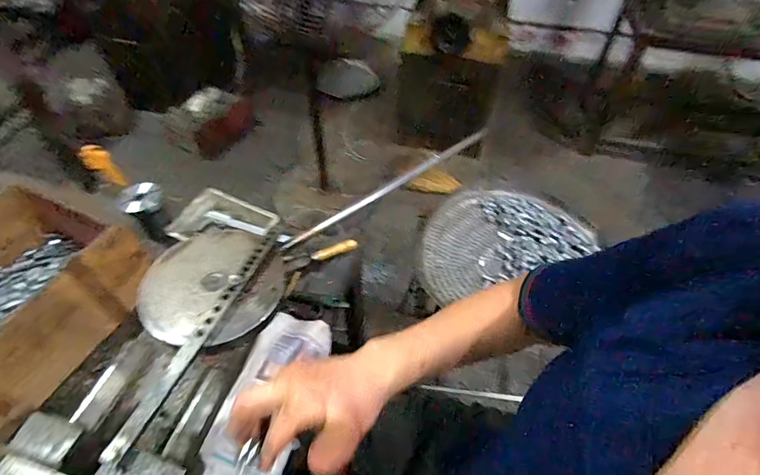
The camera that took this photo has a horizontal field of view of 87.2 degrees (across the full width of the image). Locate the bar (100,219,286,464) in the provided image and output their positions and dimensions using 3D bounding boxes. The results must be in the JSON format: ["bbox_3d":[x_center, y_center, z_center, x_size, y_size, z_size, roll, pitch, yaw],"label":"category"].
[{"bbox_3d":[-0.214,0.102,0.509,0.024,0.016,0.343,18,53,14],"label":"bar"}]

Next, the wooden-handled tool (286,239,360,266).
[{"bbox_3d":[-0.108,0.031,0.744,0.134,0.017,0.031,-12,52,-10],"label":"wooden-handled tool"}]

